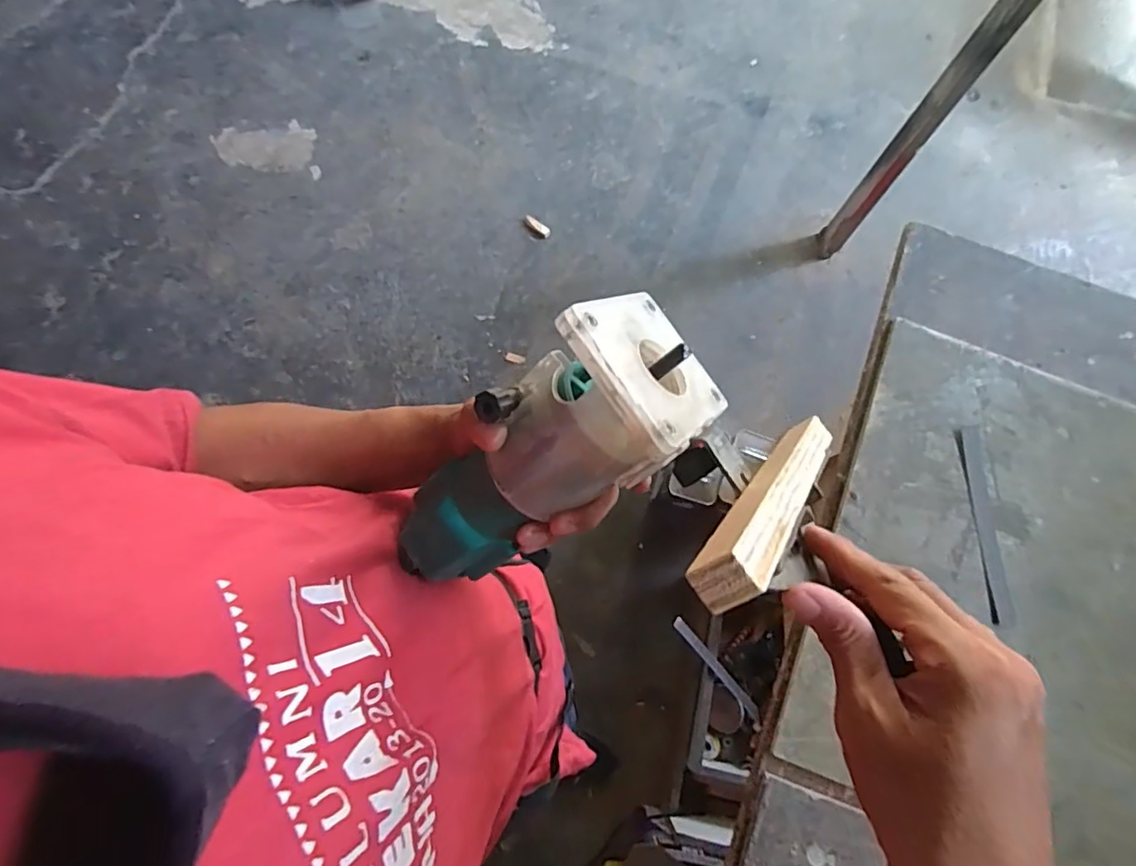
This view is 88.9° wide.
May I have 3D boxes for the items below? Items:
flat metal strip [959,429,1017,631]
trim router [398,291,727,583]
[{"bbox_3d":[0.473,0.101,0.652,0.029,0.004,0.218,0,76,-2],"label":"flat metal strip"},{"bbox_3d":[-0.021,0.020,0.337,0.211,0.076,0.080,-39,80,29],"label":"trim router"}]

